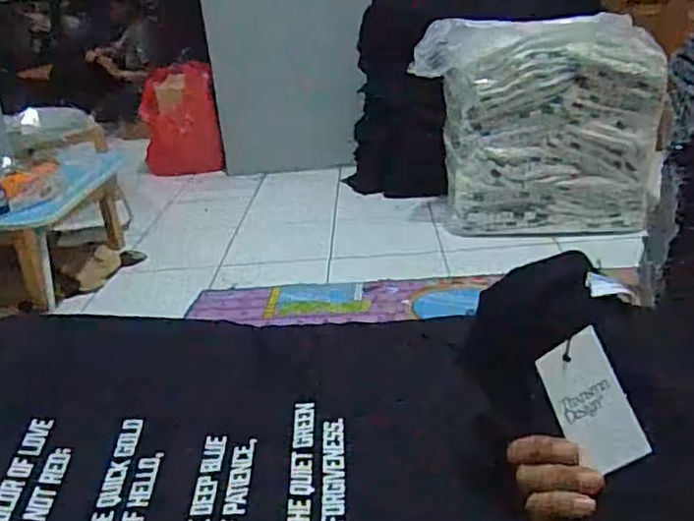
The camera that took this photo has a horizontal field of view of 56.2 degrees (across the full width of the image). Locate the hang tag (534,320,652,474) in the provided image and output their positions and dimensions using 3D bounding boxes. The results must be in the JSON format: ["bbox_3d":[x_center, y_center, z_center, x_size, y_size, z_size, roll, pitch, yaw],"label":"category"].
[{"bbox_3d":[0.142,0.083,0.381,0.004,0.044,0.077,16,44,-37],"label":"hang tag"}]

